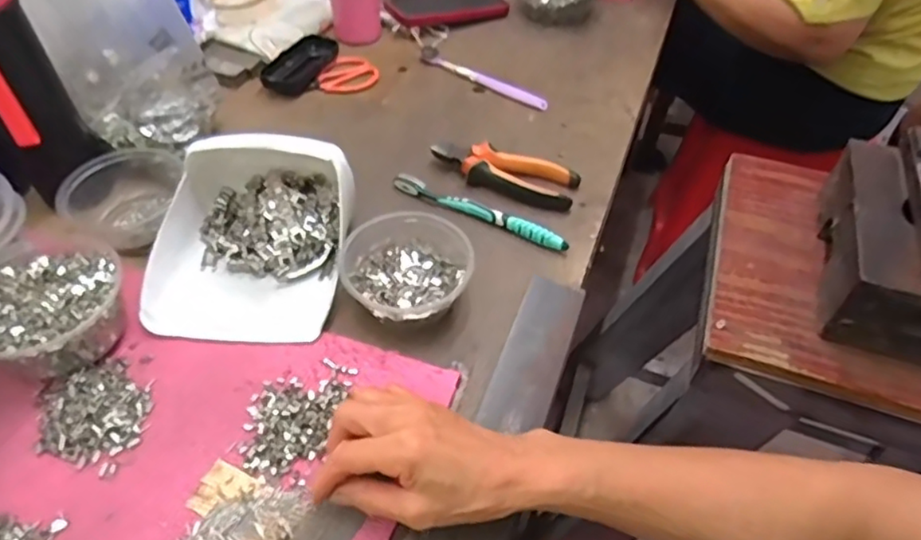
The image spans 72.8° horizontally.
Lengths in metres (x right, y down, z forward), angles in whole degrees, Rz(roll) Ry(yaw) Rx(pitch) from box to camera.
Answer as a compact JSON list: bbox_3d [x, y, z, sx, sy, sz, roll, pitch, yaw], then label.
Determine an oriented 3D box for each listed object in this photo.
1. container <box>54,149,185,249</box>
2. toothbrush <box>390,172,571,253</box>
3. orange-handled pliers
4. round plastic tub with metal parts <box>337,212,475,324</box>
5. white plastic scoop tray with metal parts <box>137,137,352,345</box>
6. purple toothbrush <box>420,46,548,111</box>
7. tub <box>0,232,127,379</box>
[{"bbox_3d":[-0.314,-0.066,0.581,0.091,0.045,0.107,-6,50,-9],"label":"container"},{"bbox_3d":[0.018,-0.061,0.602,0.184,0.015,0.016,23,52,18],"label":"toothbrush"},{"bbox_3d":[0.043,-0.101,0.637,0.150,0.022,0.052,18,50,15],"label":"orange-handled pliers"},{"bbox_3d":[-0.045,0.003,0.520,0.108,0.048,0.100,2,49,-2],"label":"round plastic tub with metal parts"},{"bbox_3d":[-0.175,-0.035,0.525,0.155,0.078,0.172,3,49,0],"label":"white plastic scoop tray with metal parts"},{"bbox_3d":[0.025,-0.239,0.771,0.187,0.012,0.020,30,54,23],"label":"purple toothbrush"},{"bbox_3d":[-0.318,0.027,0.477,0.125,0.052,0.114,2,49,-2],"label":"tub"}]

